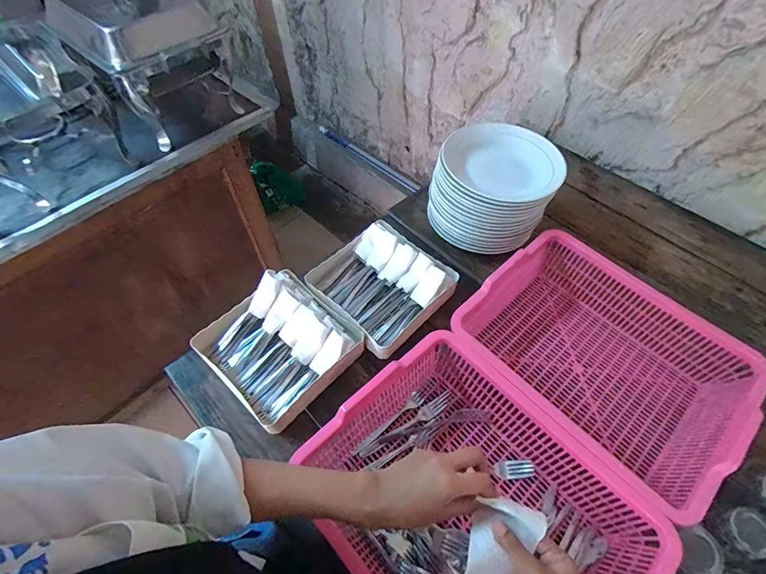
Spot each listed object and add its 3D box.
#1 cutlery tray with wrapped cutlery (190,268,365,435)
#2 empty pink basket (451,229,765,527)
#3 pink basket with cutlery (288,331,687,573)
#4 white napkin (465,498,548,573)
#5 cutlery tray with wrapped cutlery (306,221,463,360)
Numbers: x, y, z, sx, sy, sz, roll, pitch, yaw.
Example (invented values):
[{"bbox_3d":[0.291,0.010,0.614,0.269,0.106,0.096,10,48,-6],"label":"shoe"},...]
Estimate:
[{"bbox_3d":[-0.175,0.095,0.641,0.210,0.075,0.205,37,63,22],"label":"cutlery tray with wrapped cutlery"},{"bbox_3d":[0.353,0.103,0.626,0.317,0.127,0.378,-37,64,-22],"label":"empty pink basket"},{"bbox_3d":[0.125,0.275,0.499,0.336,0.117,0.384,-34,63,-21],"label":"pink basket with cutlery"},{"bbox_3d":[0.099,0.269,0.352,0.058,0.041,0.137,26,76,16],"label":"white napkin"},{"bbox_3d":[-0.008,-0.012,0.715,0.225,0.064,0.202,39,64,23],"label":"cutlery tray with wrapped cutlery"}]

